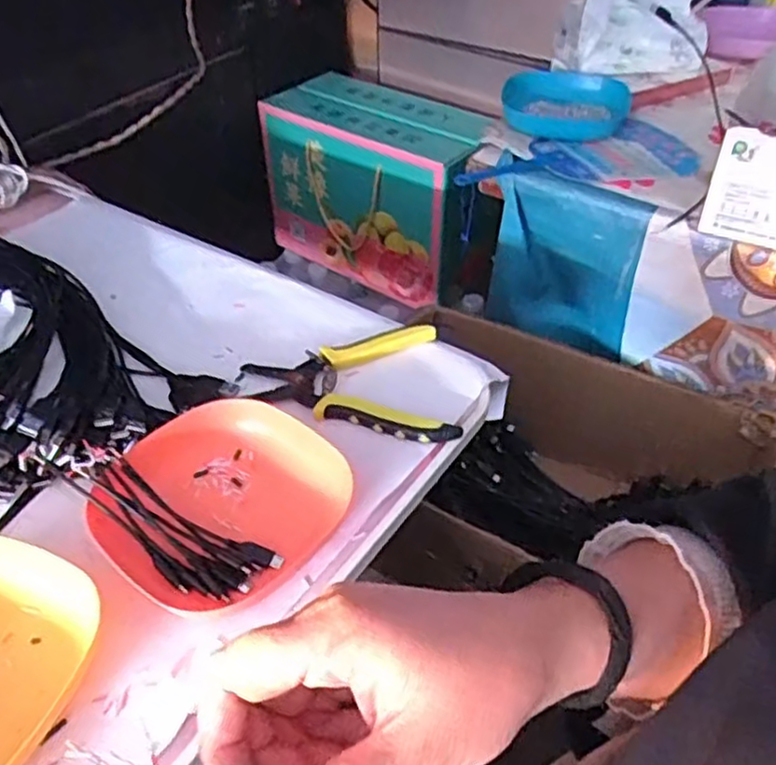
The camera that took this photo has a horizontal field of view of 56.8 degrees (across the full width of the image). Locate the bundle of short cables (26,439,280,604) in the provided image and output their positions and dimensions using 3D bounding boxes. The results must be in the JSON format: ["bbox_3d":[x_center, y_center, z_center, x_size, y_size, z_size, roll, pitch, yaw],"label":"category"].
[{"bbox_3d":[-0.141,0.078,0.426,0.155,0.029,0.045,22,48,22],"label":"bundle of short cables"}]

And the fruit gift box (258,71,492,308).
[{"bbox_3d":[-0.017,-0.286,1.074,0.325,0.237,0.139,26,50,25],"label":"fruit gift box"}]

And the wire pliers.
[{"bbox_3d":[-0.019,-0.009,0.536,0.163,0.014,0.107,12,45,13],"label":"wire pliers"}]

